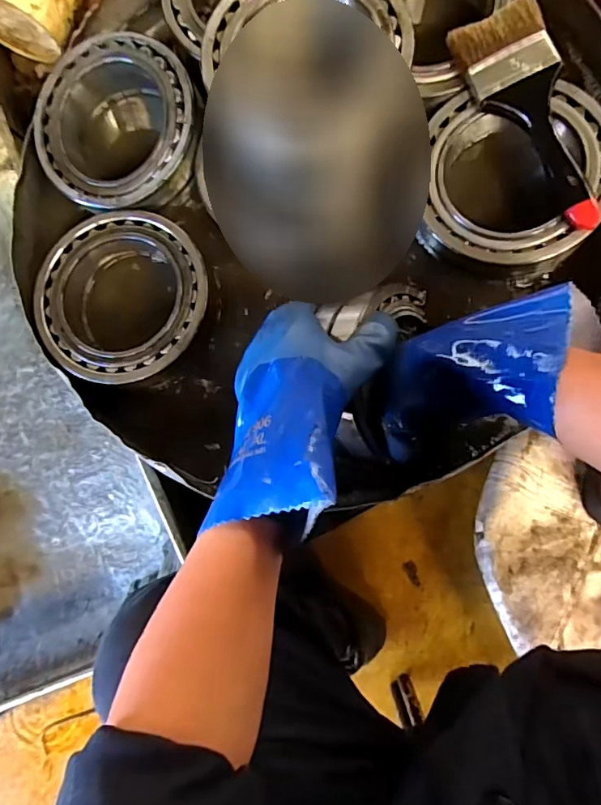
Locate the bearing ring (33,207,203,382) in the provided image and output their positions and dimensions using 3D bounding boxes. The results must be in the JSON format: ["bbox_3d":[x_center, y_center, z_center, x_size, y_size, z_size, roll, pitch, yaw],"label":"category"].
[{"bbox_3d":[-0.170,-0.100,0.485,0.163,0.028,0.161,14,87,10],"label":"bearing ring"}]

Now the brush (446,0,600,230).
[{"bbox_3d":[0.193,-0.233,0.421,0.066,0.016,0.196,-22,82,6],"label":"brush"}]

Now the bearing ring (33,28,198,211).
[{"bbox_3d":[-0.176,-0.266,0.500,0.157,0.053,0.157,-1,85,9],"label":"bearing ring"}]

